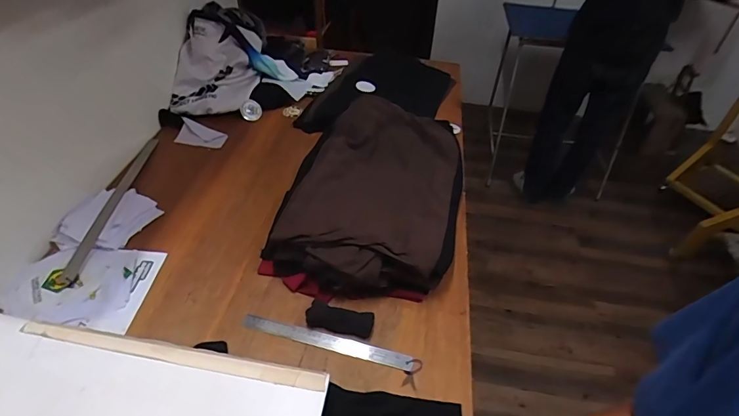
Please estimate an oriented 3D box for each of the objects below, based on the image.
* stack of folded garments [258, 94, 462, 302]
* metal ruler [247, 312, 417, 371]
[{"bbox_3d":[0.007,-0.022,0.953,0.389,0.150,0.477,13,44,8],"label":"stack of folded garments"},{"bbox_3d":[-0.078,0.245,0.778,0.315,0.009,0.028,12,54,8],"label":"metal ruler"}]

